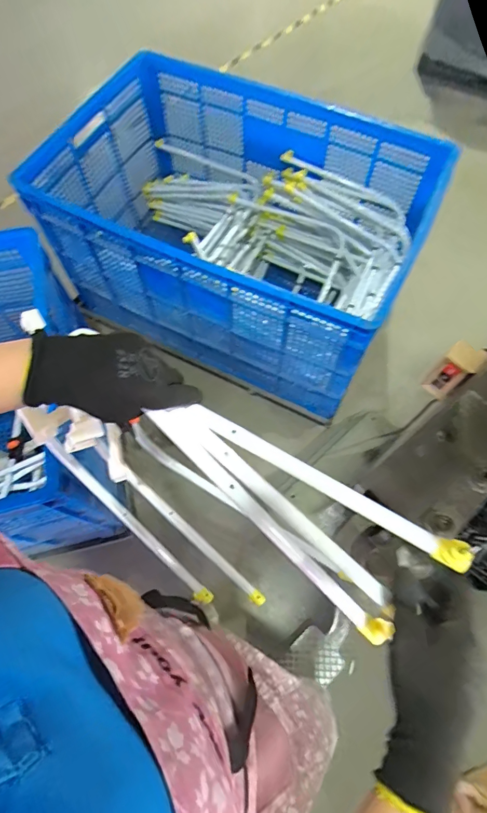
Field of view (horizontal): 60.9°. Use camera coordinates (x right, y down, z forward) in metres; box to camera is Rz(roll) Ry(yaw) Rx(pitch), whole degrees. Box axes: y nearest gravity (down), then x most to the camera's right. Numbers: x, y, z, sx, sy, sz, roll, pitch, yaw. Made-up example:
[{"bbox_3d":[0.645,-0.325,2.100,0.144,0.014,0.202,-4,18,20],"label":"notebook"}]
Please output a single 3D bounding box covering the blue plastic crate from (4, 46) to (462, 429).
[{"bbox_3d":[-0.023,-0.528,1.331,1.026,0.581,0.680,21,69,9],"label":"blue plastic crate"}]

